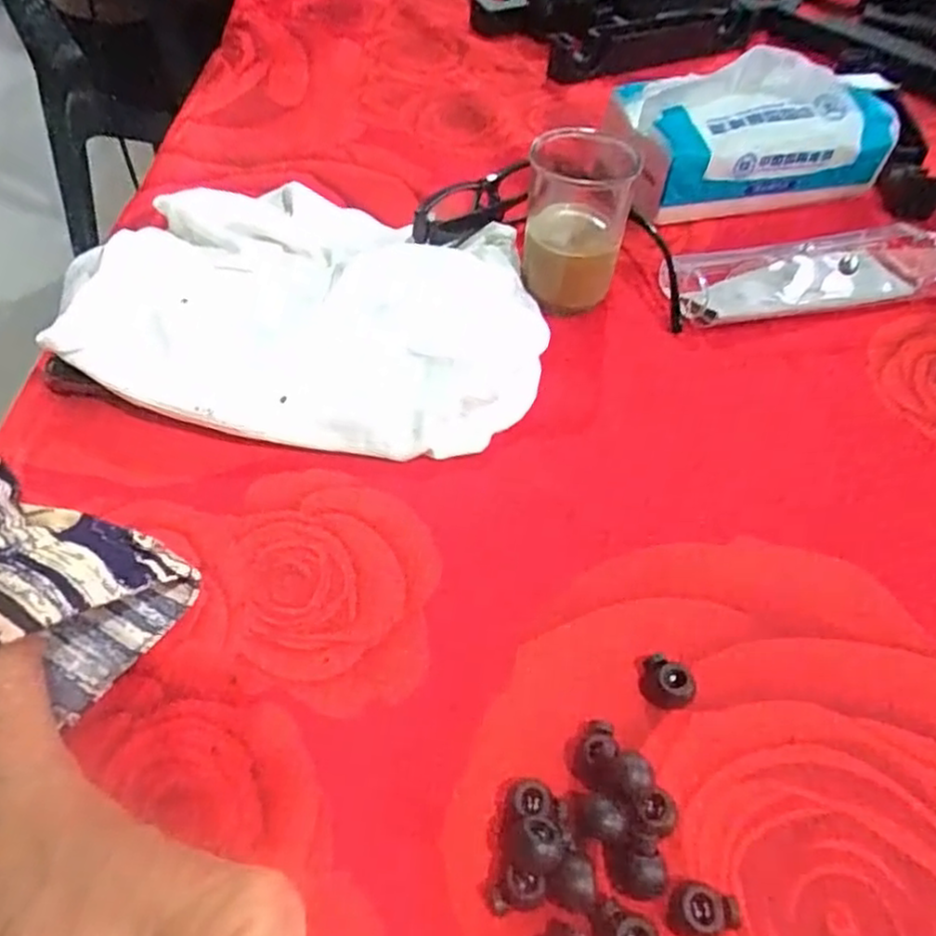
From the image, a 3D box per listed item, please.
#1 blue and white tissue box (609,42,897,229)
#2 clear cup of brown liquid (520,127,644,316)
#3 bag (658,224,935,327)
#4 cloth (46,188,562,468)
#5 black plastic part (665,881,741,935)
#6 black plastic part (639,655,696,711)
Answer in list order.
[{"bbox_3d":[0.175,-0.208,0.436,0.170,0.066,0.068,-6,51,-5],"label":"blue and white tissue box"},{"bbox_3d":[0.055,-0.125,0.371,0.050,0.079,0.055,1,50,-1],"label":"clear cup of brown liquid"},{"bbox_3d":[0.193,-0.108,0.398,0.161,0.021,0.050,-8,51,-8],"label":"bag"},{"bbox_3d":[-0.081,-0.082,0.358,0.238,0.040,0.170,13,51,10],"label":"cloth"},{"bbox_3d":[0.069,0.131,0.209,0.020,0.011,0.013,9,51,6],"label":"black plastic part"},{"bbox_3d":[0.070,0.076,0.252,0.019,0.011,0.014,32,57,23],"label":"black plastic part"}]

